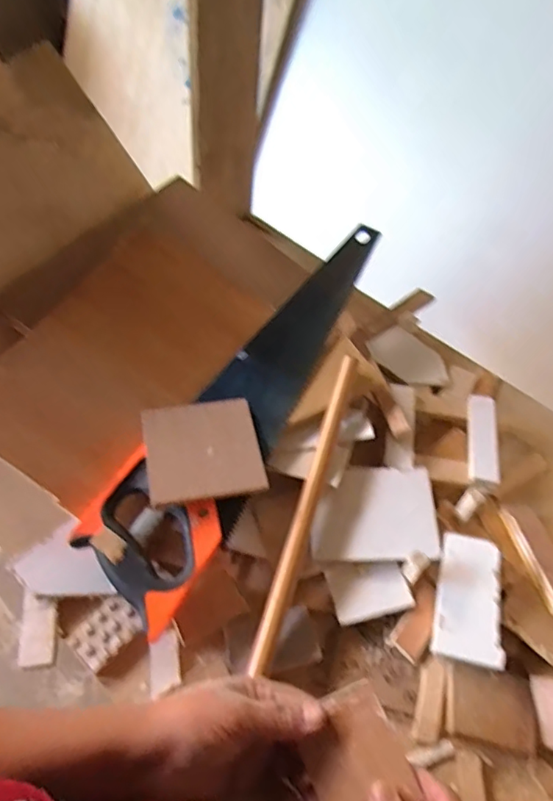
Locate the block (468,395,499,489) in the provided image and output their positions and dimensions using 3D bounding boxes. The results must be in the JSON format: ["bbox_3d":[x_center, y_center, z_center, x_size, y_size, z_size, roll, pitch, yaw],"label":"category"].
[{"bbox_3d":[0.213,0.042,0.562,0.026,0.013,0.111,9,52,6],"label":"block"}]

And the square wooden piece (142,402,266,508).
[{"bbox_3d":[-0.067,0.045,0.496,0.099,0.018,0.094,-10,52,-9],"label":"square wooden piece"}]

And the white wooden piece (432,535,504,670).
[{"bbox_3d":[0.164,0.167,0.463,0.053,0.006,0.100,7,62,19],"label":"white wooden piece"}]

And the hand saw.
[{"bbox_3d":[-0.014,-0.025,0.559,0.112,0.023,0.499,29,61,10],"label":"hand saw"}]

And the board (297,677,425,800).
[{"bbox_3d":[0.048,0.228,0.349,0.061,0.008,0.071,-32,60,5],"label":"board"}]

